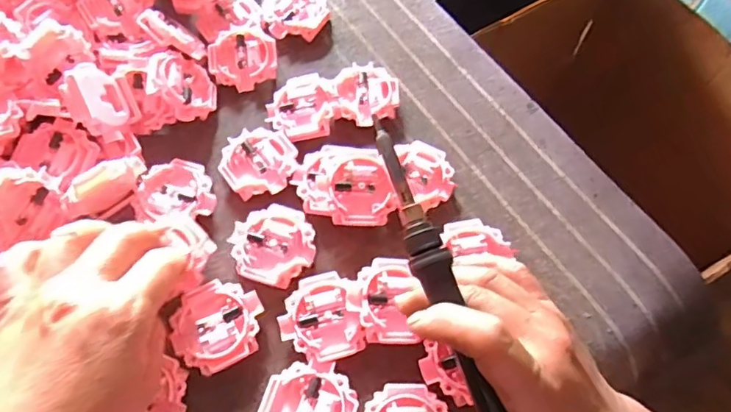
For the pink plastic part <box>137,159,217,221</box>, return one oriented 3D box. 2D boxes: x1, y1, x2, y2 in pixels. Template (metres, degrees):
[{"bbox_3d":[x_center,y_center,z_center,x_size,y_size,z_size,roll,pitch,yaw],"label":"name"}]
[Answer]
[{"bbox_3d":[-0.132,-0.011,0.370,0.048,0.008,0.046,-21,65,-10],"label":"pink plastic part"}]

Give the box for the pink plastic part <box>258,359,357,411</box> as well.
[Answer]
[{"bbox_3d":[-0.033,0.116,0.303,0.051,0.008,0.052,0,63,1],"label":"pink plastic part"}]

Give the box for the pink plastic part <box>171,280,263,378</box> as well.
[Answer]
[{"bbox_3d":[-0.090,0.072,0.326,0.054,0.008,0.052,-27,66,-12],"label":"pink plastic part"}]

